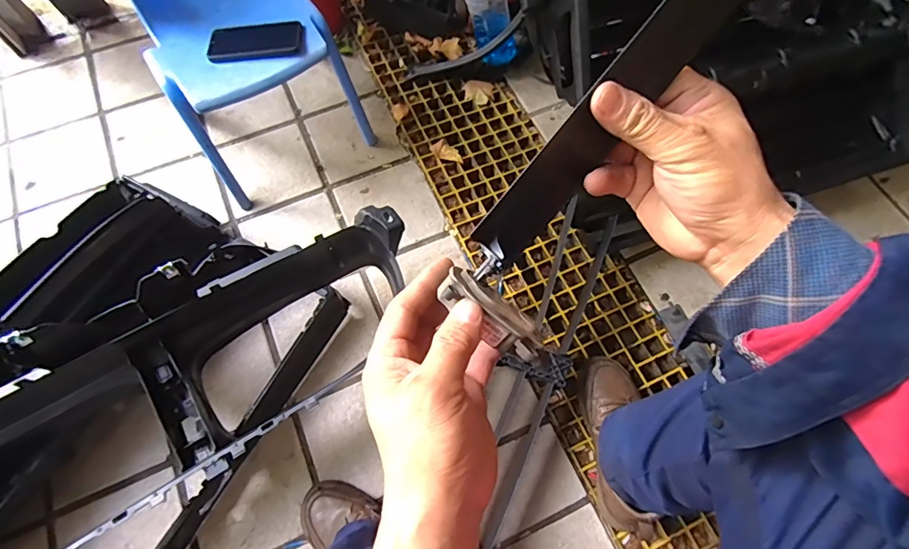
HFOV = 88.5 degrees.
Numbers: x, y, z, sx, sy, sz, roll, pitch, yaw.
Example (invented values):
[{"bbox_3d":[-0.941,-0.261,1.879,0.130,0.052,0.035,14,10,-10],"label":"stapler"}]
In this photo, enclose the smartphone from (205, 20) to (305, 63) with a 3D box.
[{"bbox_3d":[-0.358,-0.423,0.842,0.163,0.011,0.087,-7,68,-3],"label":"smartphone"}]

